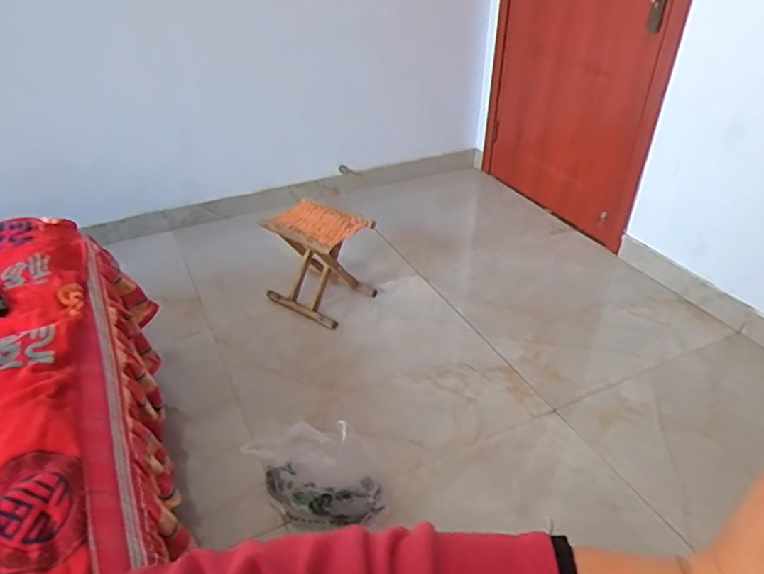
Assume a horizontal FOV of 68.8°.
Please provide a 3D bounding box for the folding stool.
[{"bbox_3d":[-0.215,-0.097,1.804,0.329,0.281,0.242,21,41,27],"label":"folding stool"}]

